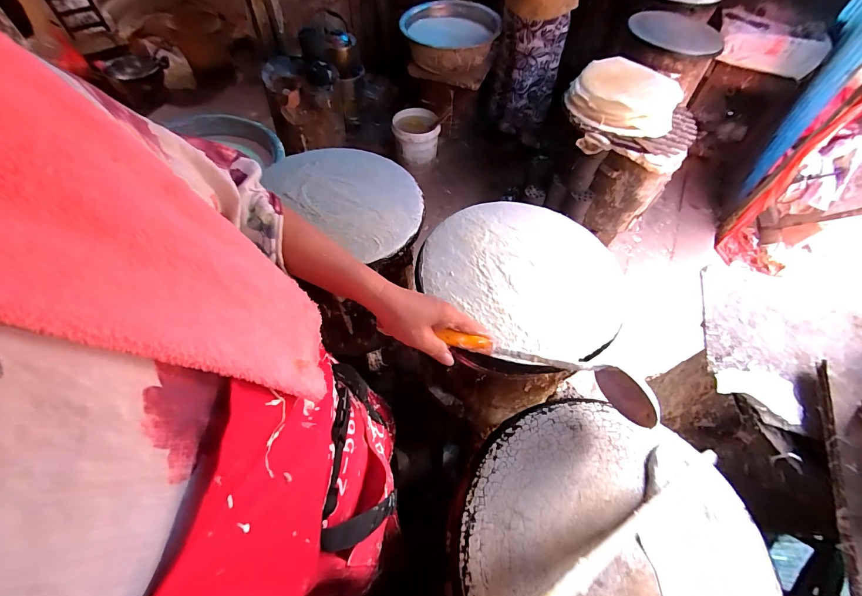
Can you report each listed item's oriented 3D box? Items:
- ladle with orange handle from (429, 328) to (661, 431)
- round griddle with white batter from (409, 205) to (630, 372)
[{"bbox_3d":[0.147,0.099,0.456,0.291,0.064,0.052,16,57,-8],"label":"ladle with orange handle"},{"bbox_3d":[0.161,-0.040,0.679,0.345,0.053,0.364,0,57,0],"label":"round griddle with white batter"}]

